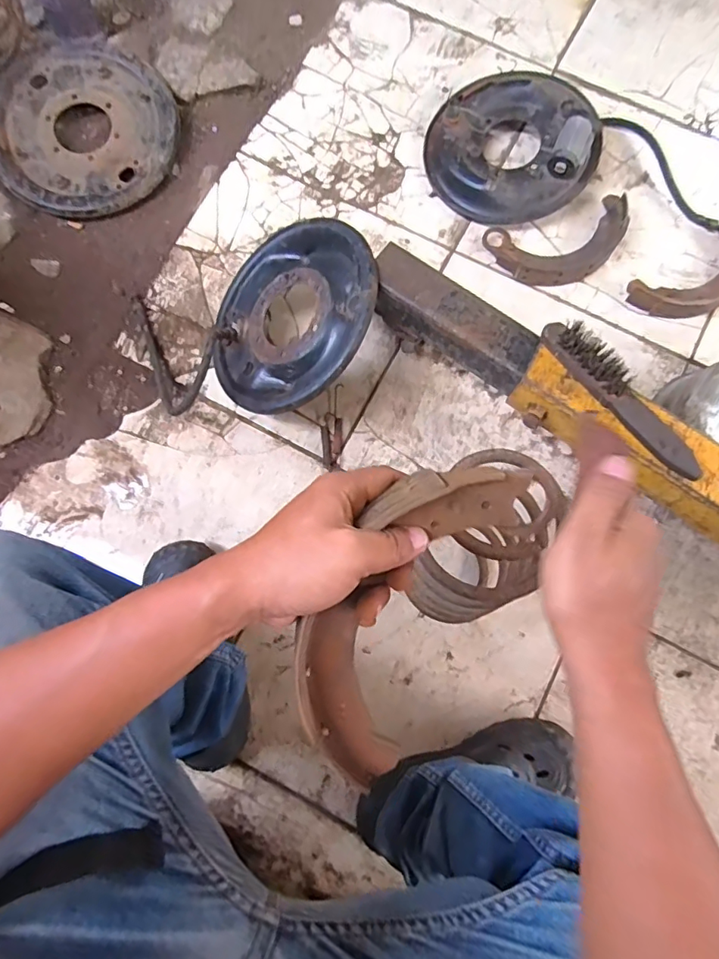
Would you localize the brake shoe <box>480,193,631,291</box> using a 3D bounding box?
[{"bbox_3d":[0.321,-0.370,0.811,0.224,0.033,0.121,-18,80,-2],"label":"brake shoe"}]

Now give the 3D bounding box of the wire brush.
[{"bbox_3d":[0.301,-0.096,0.579,0.047,0.043,0.227,-41,85,-6],"label":"wire brush"}]

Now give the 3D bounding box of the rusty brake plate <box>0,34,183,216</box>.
[{"bbox_3d":[-0.454,-0.582,0.852,0.298,0.061,0.298,0,80,1],"label":"rusty brake plate"}]

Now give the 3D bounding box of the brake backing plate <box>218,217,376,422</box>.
[{"bbox_3d":[-0.096,-0.220,0.706,0.270,0.038,0.261,-8,75,31],"label":"brake backing plate"}]

